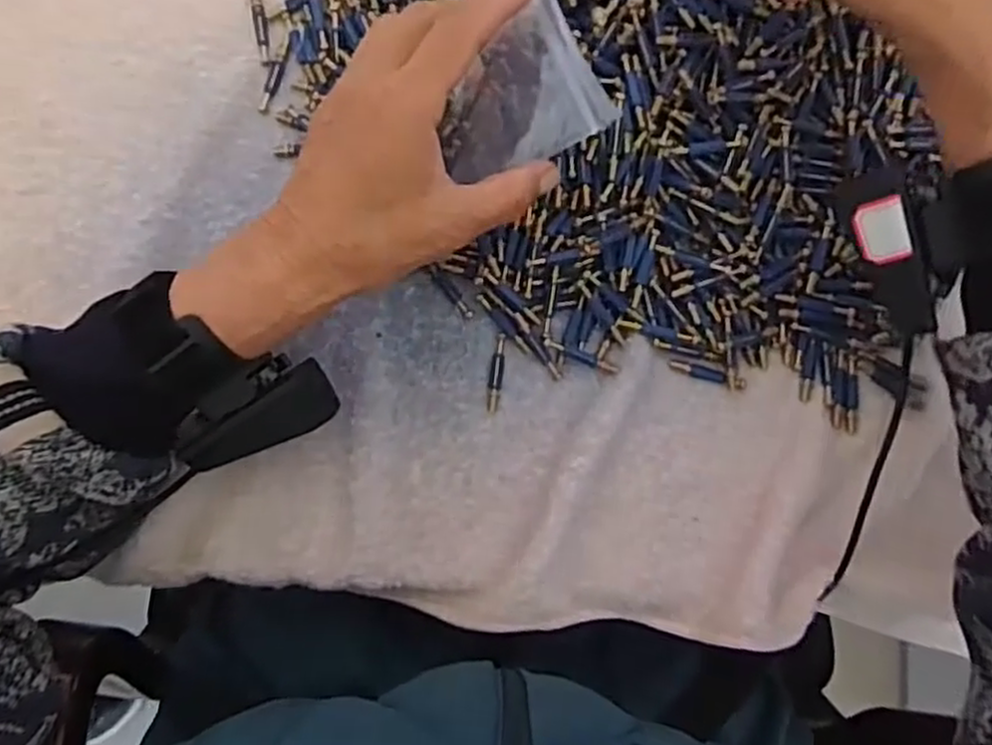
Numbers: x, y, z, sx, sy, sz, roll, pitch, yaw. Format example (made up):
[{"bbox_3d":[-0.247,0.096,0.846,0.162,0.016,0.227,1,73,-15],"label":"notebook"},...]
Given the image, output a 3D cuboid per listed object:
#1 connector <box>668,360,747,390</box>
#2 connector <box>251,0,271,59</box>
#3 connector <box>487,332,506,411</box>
[{"bbox_3d":[0.109,0.001,0.383,0.041,0.006,0.007,17,87,0],"label":"connector"},{"bbox_3d":[-0.123,-0.182,0.390,0.007,0.004,0.034,-9,87,-1],"label":"connector"},{"bbox_3d":[0.000,0.000,0.383,0.007,0.004,0.040,6,87,0],"label":"connector"}]

